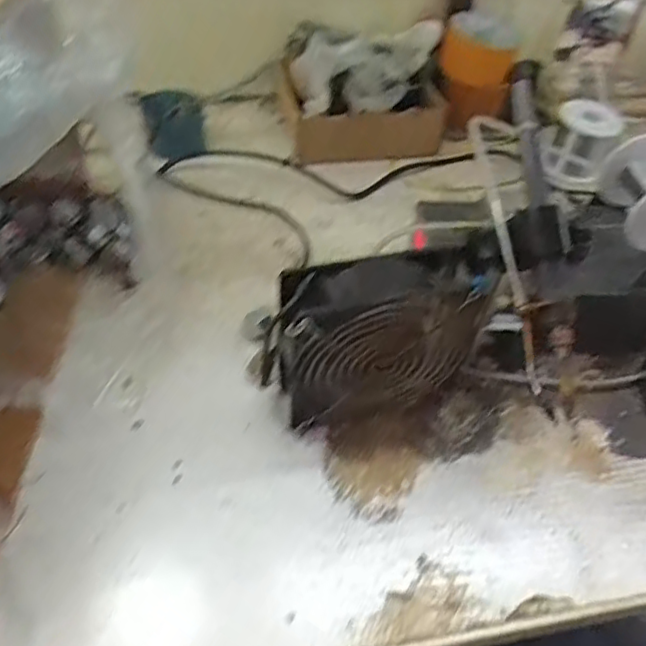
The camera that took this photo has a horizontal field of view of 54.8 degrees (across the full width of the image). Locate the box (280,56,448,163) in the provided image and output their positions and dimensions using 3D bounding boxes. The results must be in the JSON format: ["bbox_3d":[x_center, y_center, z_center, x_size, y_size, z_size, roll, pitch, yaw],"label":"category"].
[{"bbox_3d":[0.044,-0.230,0.693,0.175,0.064,0.108,-1,47,-7],"label":"box"}]

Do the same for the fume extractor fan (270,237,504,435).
[{"bbox_3d":[0.036,0.015,0.419,0.141,0.121,0.050,-5,48,-10],"label":"fume extractor fan"}]

